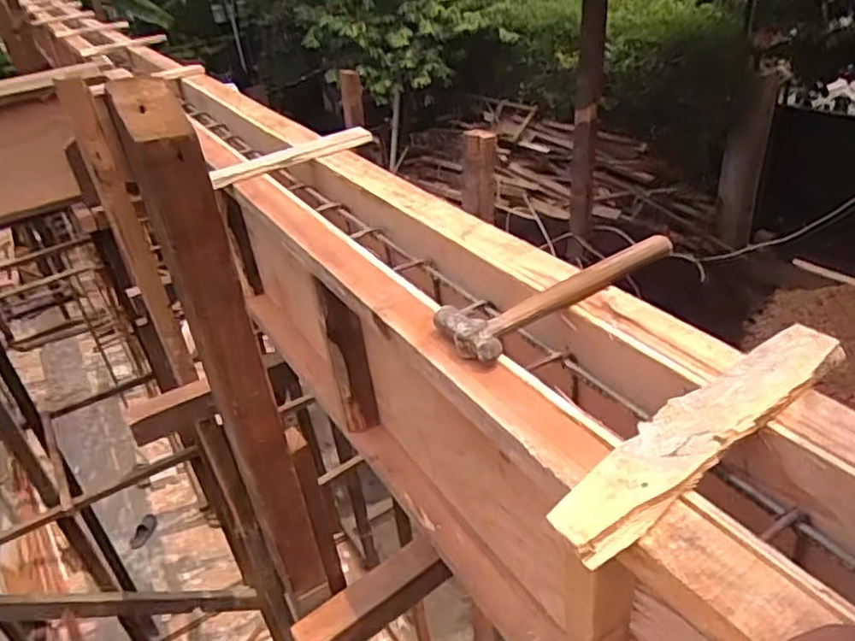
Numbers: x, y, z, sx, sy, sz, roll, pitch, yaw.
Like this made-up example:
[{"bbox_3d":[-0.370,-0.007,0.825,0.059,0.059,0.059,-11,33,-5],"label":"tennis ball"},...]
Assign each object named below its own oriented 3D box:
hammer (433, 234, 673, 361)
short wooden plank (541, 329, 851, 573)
[{"bbox_3d":[0.152,-0.041,0.749,0.306,0.029,0.081,-27,38,-28],"label":"hammer"},{"bbox_3d":[0.236,0.092,0.555,0.334,0.018,0.064,-28,42,-25],"label":"short wooden plank"}]

